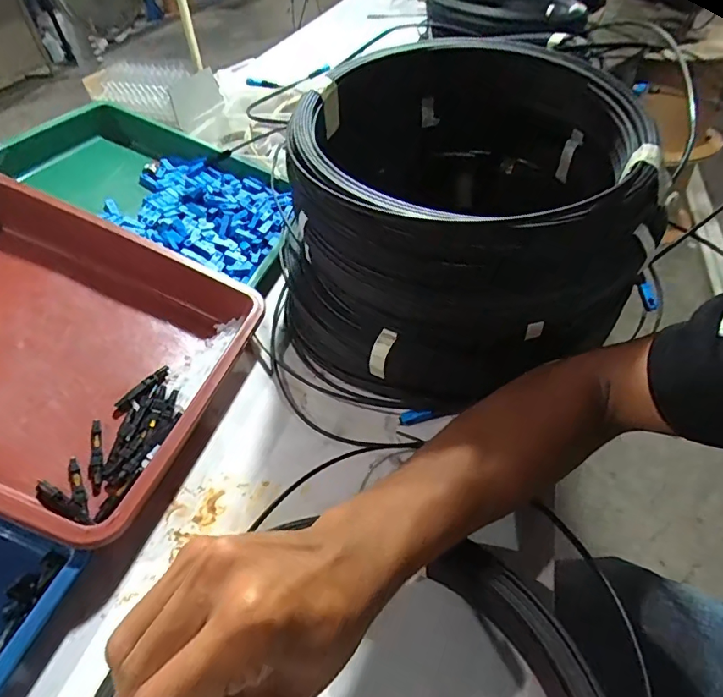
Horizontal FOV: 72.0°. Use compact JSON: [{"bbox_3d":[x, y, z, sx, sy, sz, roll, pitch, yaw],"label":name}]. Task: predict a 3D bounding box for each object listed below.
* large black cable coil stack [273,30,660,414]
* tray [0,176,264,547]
[{"bbox_3d":[0.073,-0.123,0.447,0.287,0.202,0.313,-6,44,0],"label":"large black cable coil stack"},{"bbox_3d":[-0.293,-0.018,0.417,0.352,0.063,0.265,25,49,-2],"label":"tray"}]

